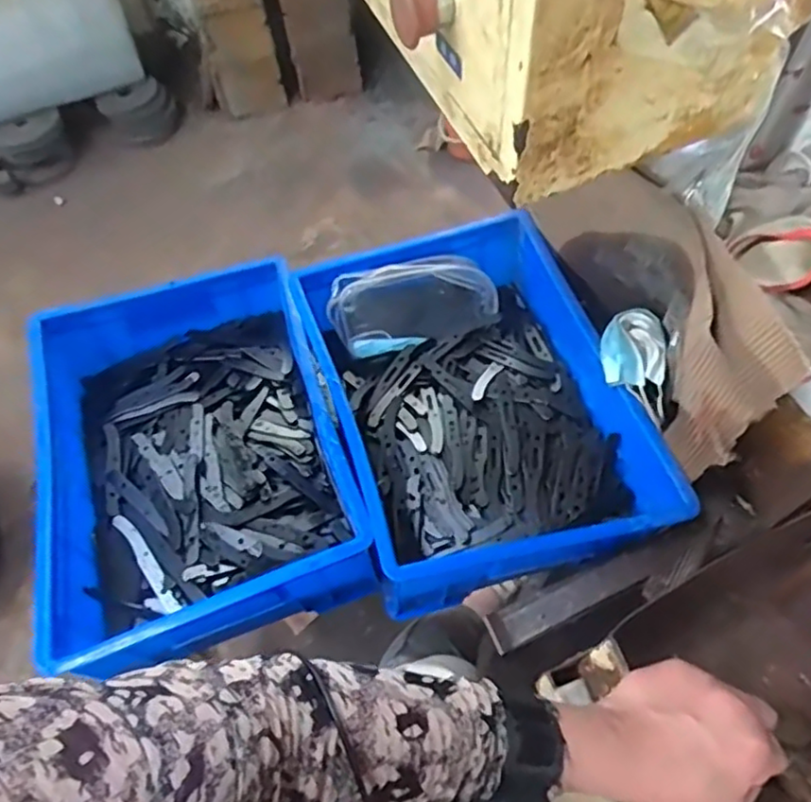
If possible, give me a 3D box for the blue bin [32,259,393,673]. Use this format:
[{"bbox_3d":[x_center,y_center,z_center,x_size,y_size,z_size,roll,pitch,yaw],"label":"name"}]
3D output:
[{"bbox_3d":[-0.228,0.045,0.695,0.299,0.124,0.401,-18,61,-6],"label":"blue bin"}]

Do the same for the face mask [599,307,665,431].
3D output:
[{"bbox_3d":[0.229,-0.036,0.637,0.051,0.063,0.095,-5,61,1],"label":"face mask"}]

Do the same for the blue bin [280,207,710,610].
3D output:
[{"bbox_3d":[0.074,-0.002,0.715,0.298,0.127,0.402,-16,61,-5],"label":"blue bin"}]

